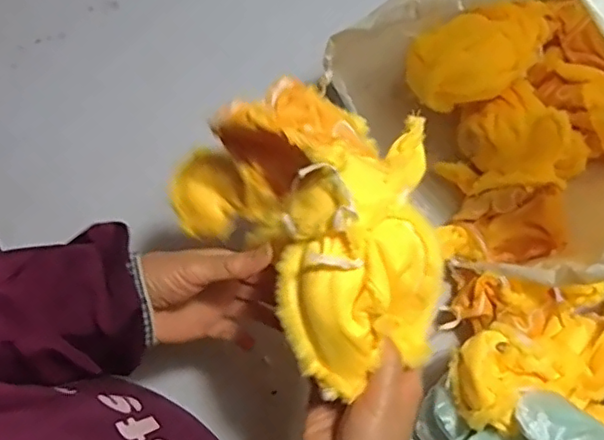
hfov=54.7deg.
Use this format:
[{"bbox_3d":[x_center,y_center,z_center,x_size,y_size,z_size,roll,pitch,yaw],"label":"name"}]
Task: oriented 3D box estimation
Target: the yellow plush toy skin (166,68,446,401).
[{"bbox_3d":[0.025,0.005,0.407,0.180,0.109,0.199,-25,76,-8],"label":"yellow plush toy skin"}]

